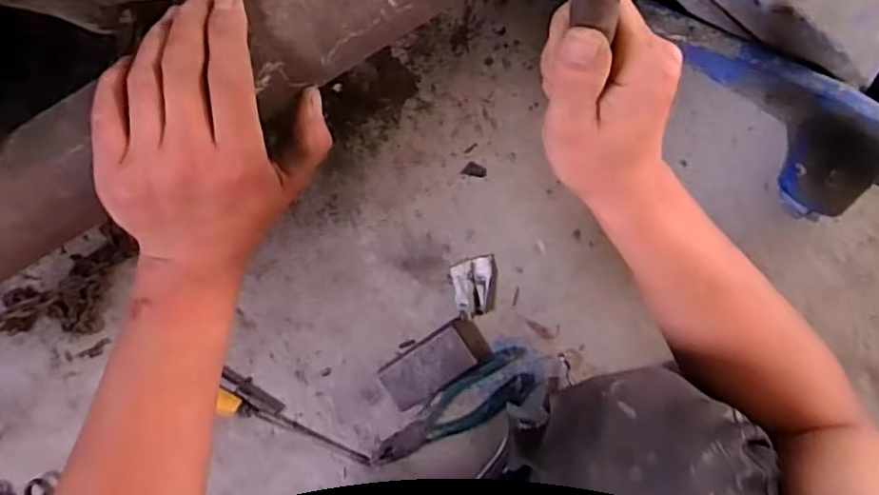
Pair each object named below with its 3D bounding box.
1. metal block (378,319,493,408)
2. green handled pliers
[{"bbox_3d":[-0.007,0.134,0.708,0.119,0.026,0.058,-35,89,7],"label":"metal block"},{"bbox_3d":[0.013,0.191,0.718,0.209,0.015,0.058,-32,90,7],"label":"green handled pliers"}]

